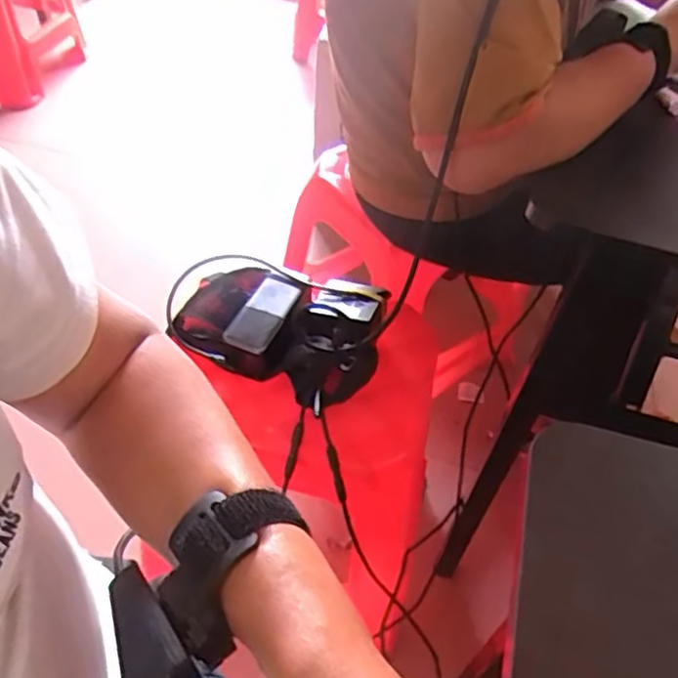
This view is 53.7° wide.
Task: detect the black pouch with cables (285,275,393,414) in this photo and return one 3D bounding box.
[{"bbox_3d":[-0.003,0.010,0.739,0.091,0.064,0.171,13,50,6],"label":"black pouch with cables"}]

